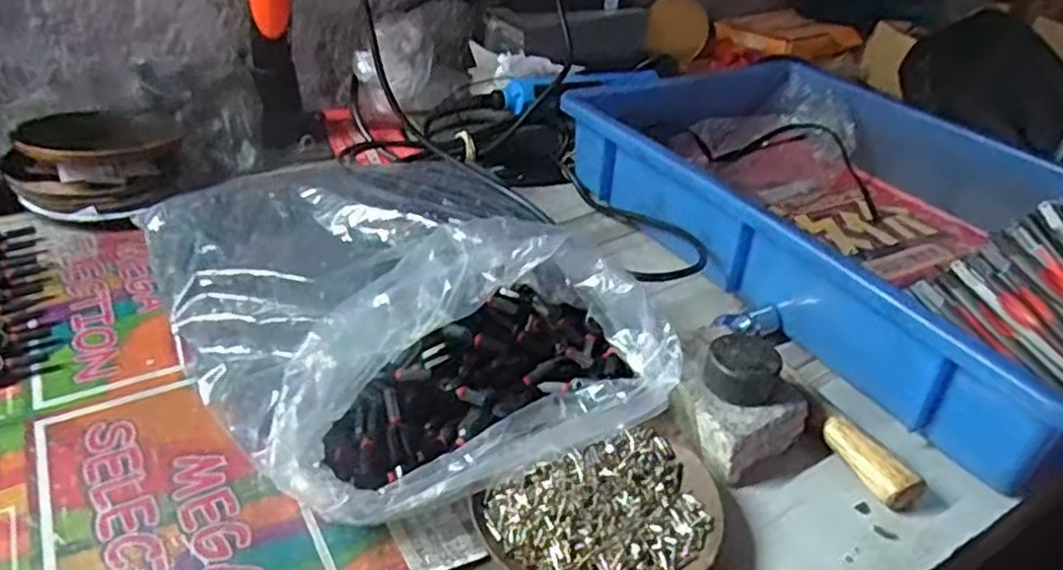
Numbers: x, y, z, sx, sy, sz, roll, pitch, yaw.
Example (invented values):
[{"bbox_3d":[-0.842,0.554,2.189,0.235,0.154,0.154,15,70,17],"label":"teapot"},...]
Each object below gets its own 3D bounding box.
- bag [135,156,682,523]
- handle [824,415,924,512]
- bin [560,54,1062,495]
[{"bbox_3d":[-0.081,0.000,0.448,0.239,0.076,0.288,-15,38,-26],"label":"bag"},{"bbox_3d":[0.175,0.092,0.393,0.021,0.020,0.054,-17,38,-28],"label":"handle"},{"bbox_3d":[0.248,-0.061,0.575,0.298,0.080,0.462,-16,38,-28],"label":"bin"}]

